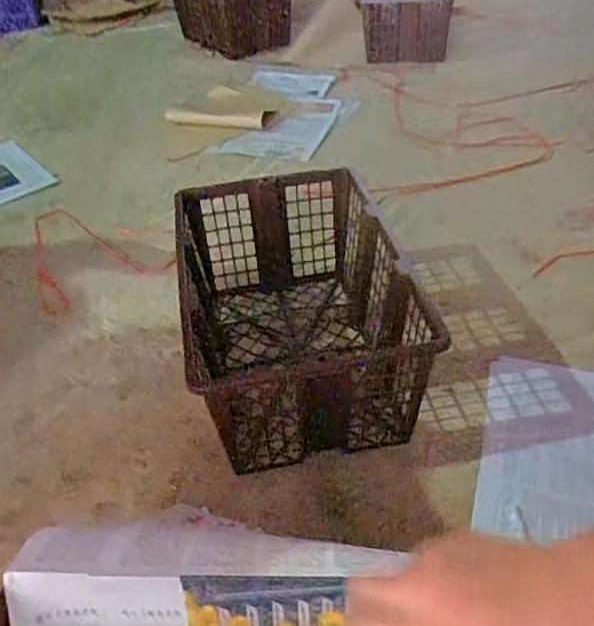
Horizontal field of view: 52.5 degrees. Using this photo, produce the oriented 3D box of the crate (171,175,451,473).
[{"bbox_3d":[-0.006,0.002,0.922,0.320,0.222,0.426,-6,41,-2],"label":"crate"}]

